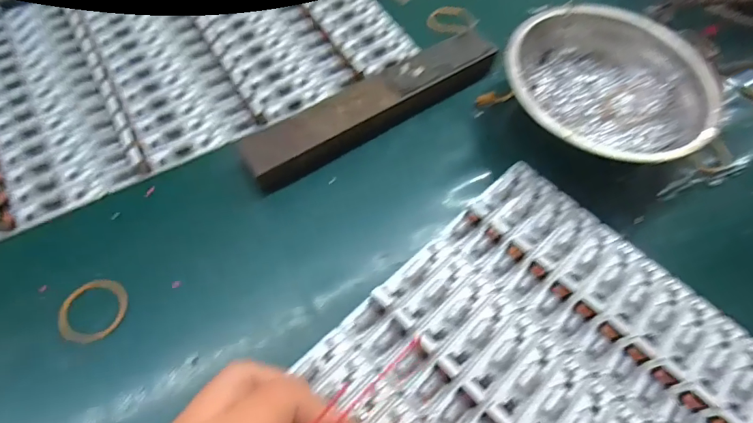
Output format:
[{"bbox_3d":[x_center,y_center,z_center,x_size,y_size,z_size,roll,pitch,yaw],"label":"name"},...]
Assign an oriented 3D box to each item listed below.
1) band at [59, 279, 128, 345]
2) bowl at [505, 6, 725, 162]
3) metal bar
[{"bbox_3d":[-0.145,0.051,0.234,0.029,0.005,0.034,34,63,16],"label":"band"},{"bbox_3d":[0.142,-0.074,0.296,0.121,0.041,0.124,1,60,-2],"label":"bowl"},{"bbox_3d":[0.001,-0.069,0.299,0.183,0.019,0.033,-31,66,-19],"label":"metal bar"}]

